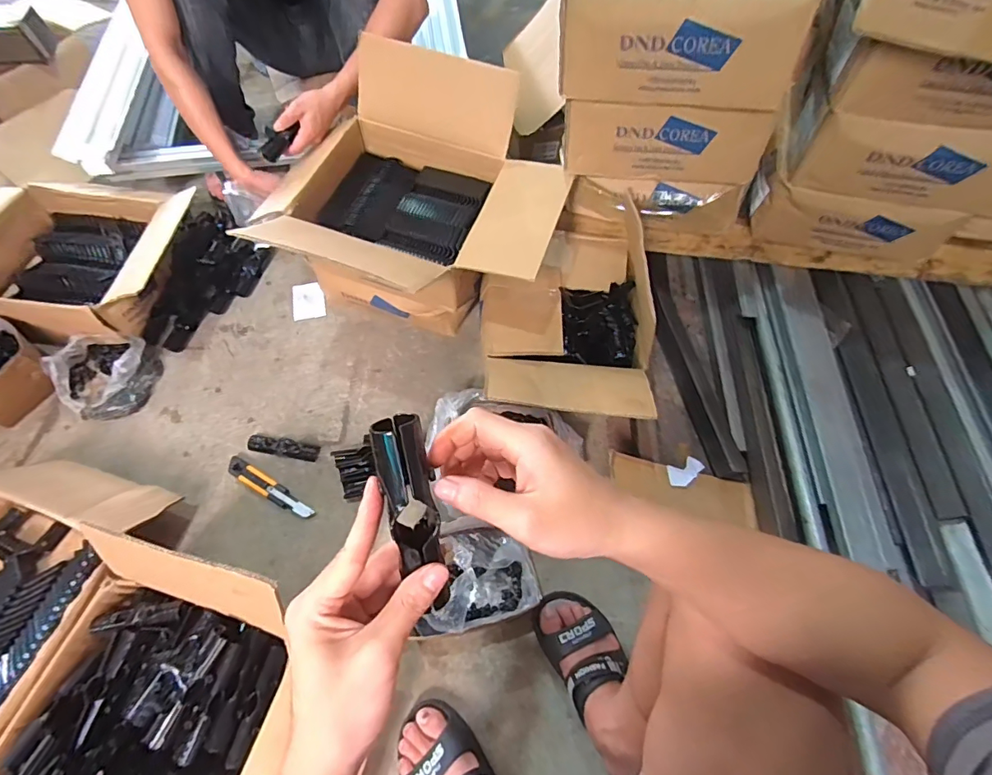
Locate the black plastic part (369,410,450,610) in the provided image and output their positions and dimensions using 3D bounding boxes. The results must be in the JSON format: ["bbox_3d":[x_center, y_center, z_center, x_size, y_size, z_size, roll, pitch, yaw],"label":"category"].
[{"bbox_3d":[-0.053,0.081,0.313,0.031,0.025,0.128,-12,102,-7],"label":"black plastic part"}]

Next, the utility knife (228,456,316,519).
[{"bbox_3d":[-0.404,0.178,0.850,0.187,0.011,0.033,27,65,13],"label":"utility knife"}]

